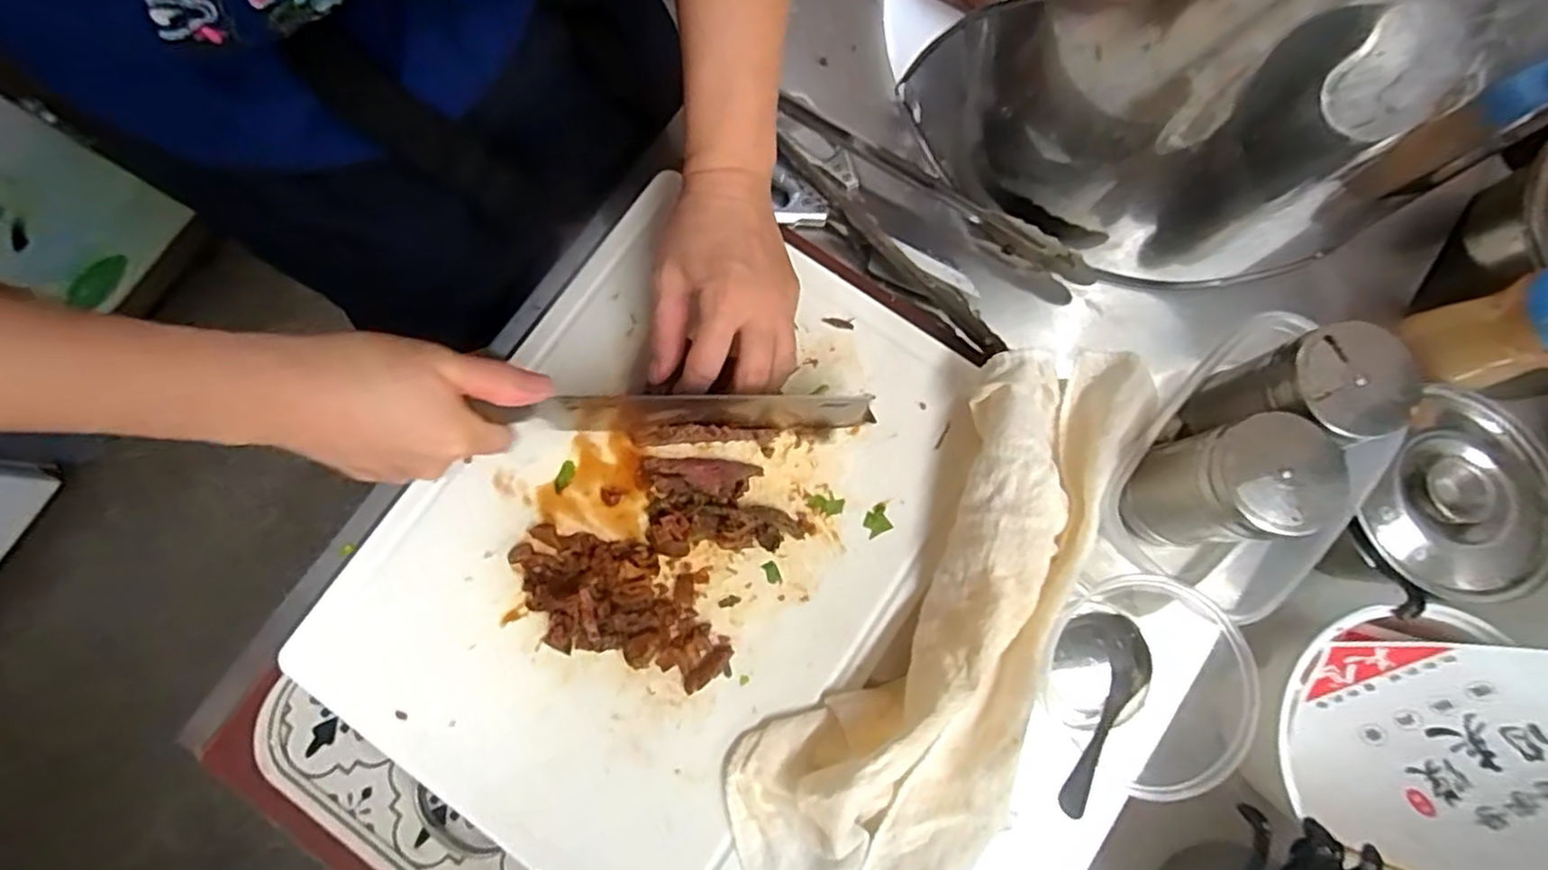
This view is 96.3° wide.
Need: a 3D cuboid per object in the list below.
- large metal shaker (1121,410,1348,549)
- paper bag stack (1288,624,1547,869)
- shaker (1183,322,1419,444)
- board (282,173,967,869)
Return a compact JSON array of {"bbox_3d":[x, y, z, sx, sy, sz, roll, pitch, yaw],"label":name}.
[{"bbox_3d":[0.253,0.029,0.392,0.073,0.097,0.065,-15,80,-2],"label":"large metal shaker"},{"bbox_3d":[0.401,0.193,0.403,0.151,0.049,0.145,8,90,34],"label":"paper bag stack"},{"bbox_3d":[0.301,-0.020,0.404,0.063,0.099,0.059,0,79,0],"label":"shaker"},{"bbox_3d":[-0.074,0.065,0.433,0.303,0.013,0.393,31,81,6],"label":"board"}]

